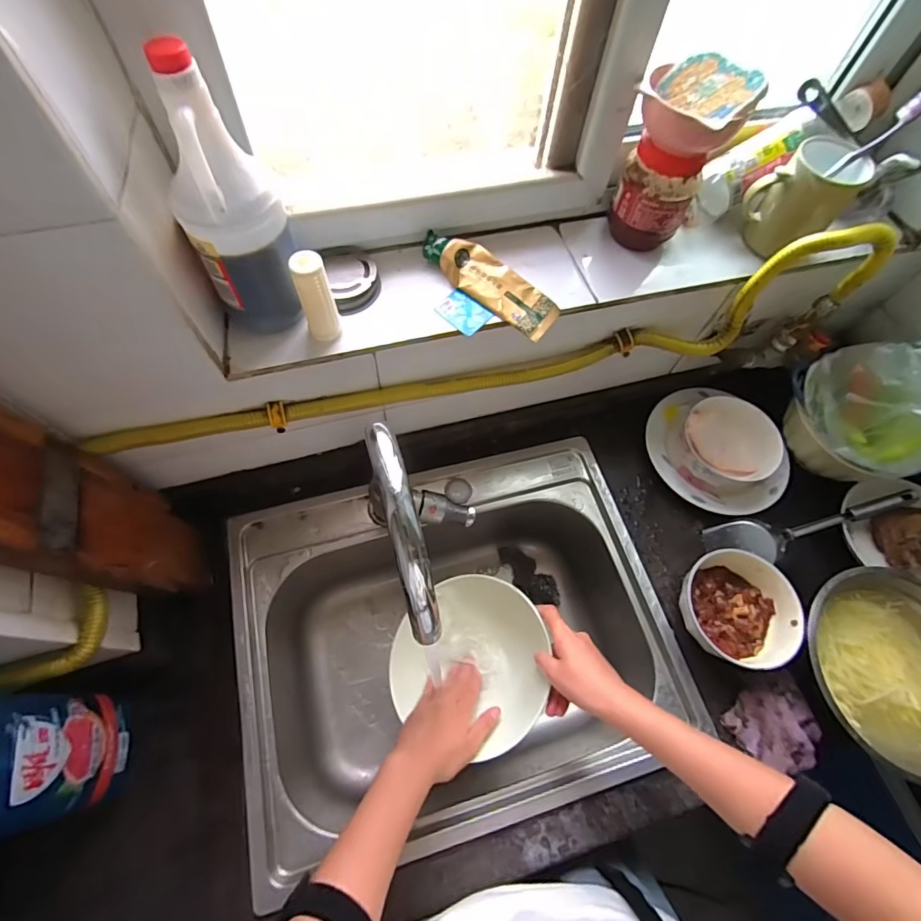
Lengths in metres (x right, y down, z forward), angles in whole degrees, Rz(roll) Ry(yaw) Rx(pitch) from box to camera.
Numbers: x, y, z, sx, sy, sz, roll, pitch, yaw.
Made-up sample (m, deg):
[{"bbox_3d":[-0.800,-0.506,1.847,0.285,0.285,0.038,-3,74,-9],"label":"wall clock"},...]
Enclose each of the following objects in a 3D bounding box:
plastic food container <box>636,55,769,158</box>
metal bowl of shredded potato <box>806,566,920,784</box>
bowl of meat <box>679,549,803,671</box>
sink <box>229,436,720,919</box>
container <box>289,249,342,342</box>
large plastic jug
[{"bbox_3d":[0.227,-0.345,0.455,0.104,0.058,0.074,41,70,15],"label":"plastic food container"},{"bbox_3d":[0.525,0.250,0.572,0.222,0.083,0.224,1,65,-2],"label":"metal bowl of shredded potato"},{"bbox_3d":[0.344,0.189,0.599,0.132,0.066,0.136,1,65,-2],"label":"bowl of meat"},{"bbox_3d":[-0.011,0.249,0.702,0.535,0.214,0.433,-13,66,-9],"label":"sink"},{"bbox_3d":[-0.137,-0.152,0.451,0.030,0.094,0.025,-12,66,-8],"label":"container"},{"bbox_3d":[-0.195,-0.209,0.401,0.080,0.226,0.075,-24,68,-13],"label":"large plastic jug"}]

